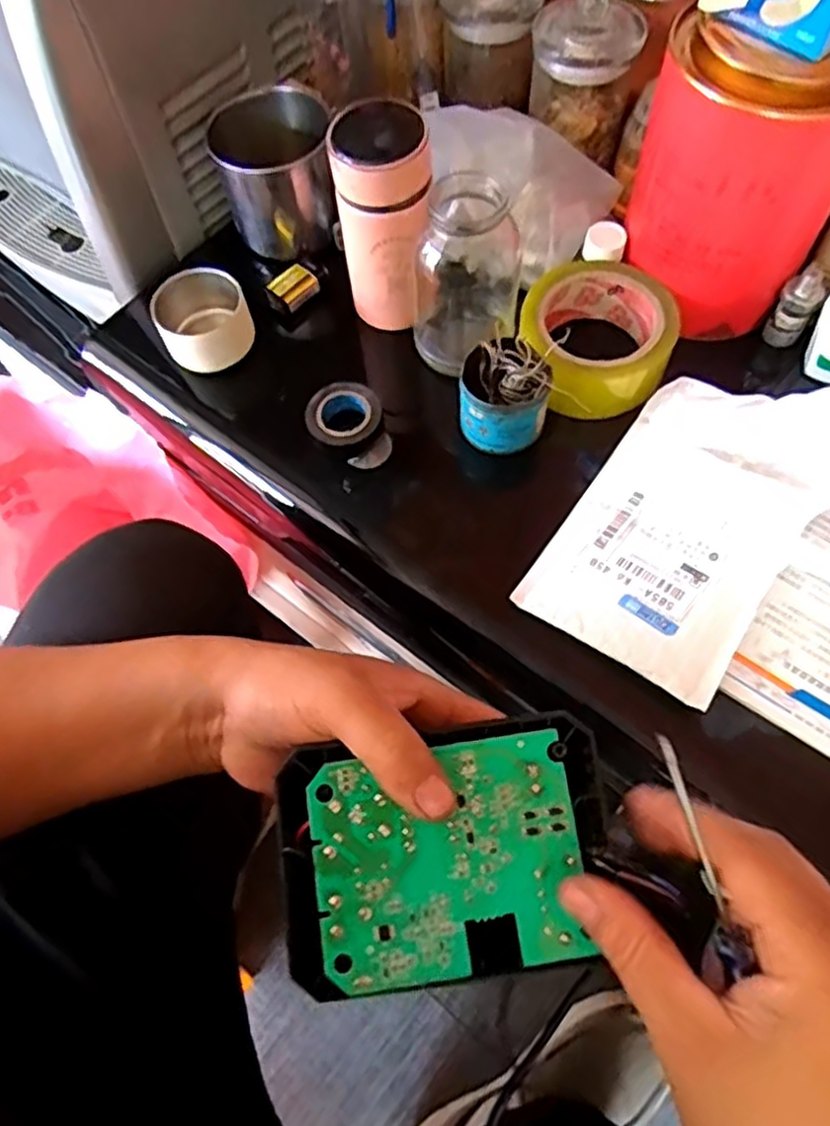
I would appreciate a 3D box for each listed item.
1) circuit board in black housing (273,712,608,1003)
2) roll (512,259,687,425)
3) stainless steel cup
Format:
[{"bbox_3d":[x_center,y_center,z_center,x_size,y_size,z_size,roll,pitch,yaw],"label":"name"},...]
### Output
[{"bbox_3d":[0.011,0.114,0.281,0.128,0.023,0.087,-8,63,-1],"label":"circuit board in black housing"},{"bbox_3d":[0.126,-0.160,0.511,0.102,0.044,0.107,-1,63,2],"label":"roll"},{"bbox_3d":[-0.108,-0.305,0.567,0.085,0.095,0.079,-1,63,2],"label":"stainless steel cup"}]

